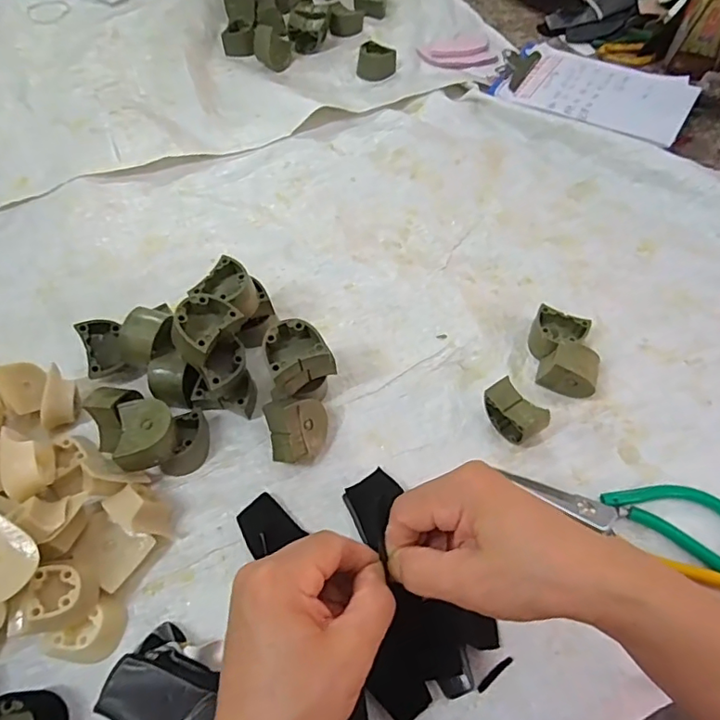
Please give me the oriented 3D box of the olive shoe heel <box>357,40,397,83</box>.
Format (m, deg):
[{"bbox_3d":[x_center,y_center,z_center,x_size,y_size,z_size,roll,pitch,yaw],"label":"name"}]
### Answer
[{"bbox_3d":[0.023,-0.402,0.704,0.047,0.028,0.037,13,57,8],"label":"olive shoe heel"}]

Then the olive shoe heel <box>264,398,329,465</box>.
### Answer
[{"bbox_3d":[-0.046,0.056,0.405,0.045,0.046,0.037,-15,58,-9],"label":"olive shoe heel"}]

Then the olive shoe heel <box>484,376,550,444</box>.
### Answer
[{"bbox_3d":[0.119,0.042,0.411,0.024,0.037,0.049,-30,61,-19],"label":"olive shoe heel"}]

